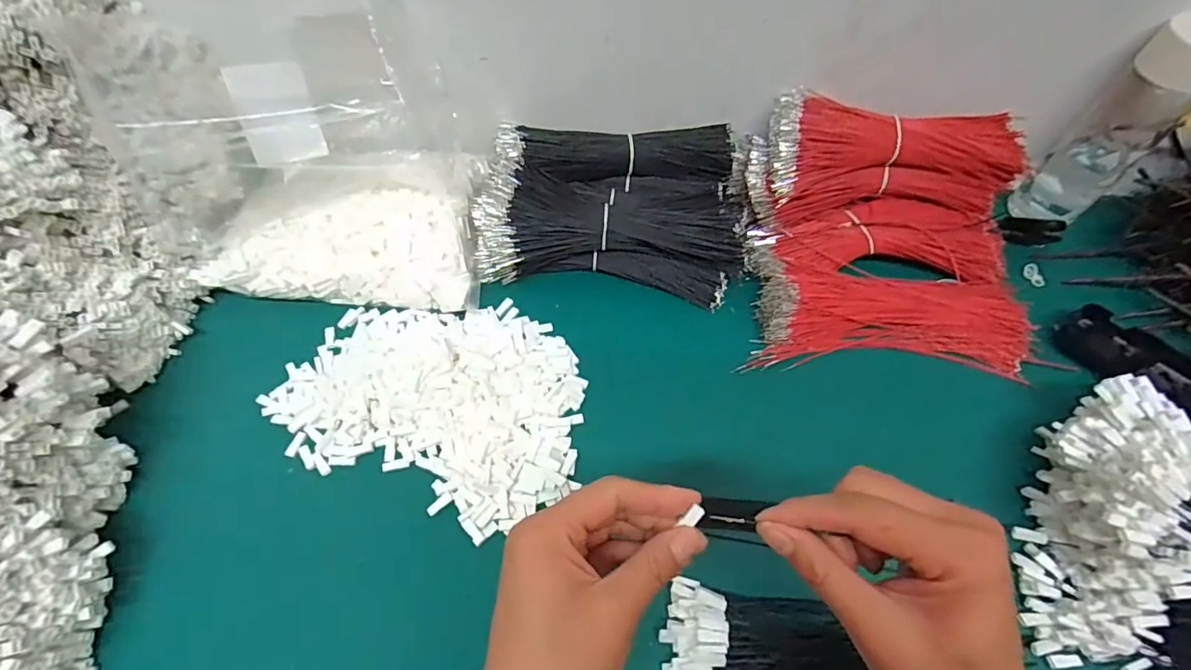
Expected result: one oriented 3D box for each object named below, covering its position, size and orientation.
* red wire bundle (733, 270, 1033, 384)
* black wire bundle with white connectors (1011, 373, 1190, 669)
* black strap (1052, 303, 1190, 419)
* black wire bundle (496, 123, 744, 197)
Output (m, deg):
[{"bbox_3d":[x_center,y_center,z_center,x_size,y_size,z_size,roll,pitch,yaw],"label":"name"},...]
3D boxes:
[{"bbox_3d":[0.257,-0.017,0.464,0.239,0.034,0.091,3,61,0],"label":"red wire bundle"},{"bbox_3d":[0.434,0.163,0.330,0.287,0.090,0.189,23,63,11],"label":"black wire bundle with white connectors"},{"bbox_3d":[0.457,0.017,0.452,0.110,0.013,0.049,35,66,17],"label":"black strap"},{"bbox_3d":[0.025,-0.170,0.523,0.236,0.039,0.069,-1,61,-1],"label":"black wire bundle"}]

